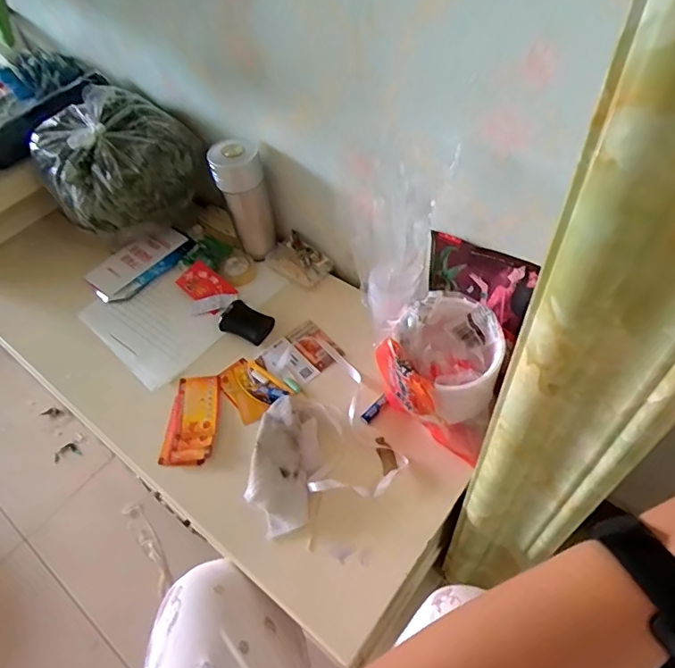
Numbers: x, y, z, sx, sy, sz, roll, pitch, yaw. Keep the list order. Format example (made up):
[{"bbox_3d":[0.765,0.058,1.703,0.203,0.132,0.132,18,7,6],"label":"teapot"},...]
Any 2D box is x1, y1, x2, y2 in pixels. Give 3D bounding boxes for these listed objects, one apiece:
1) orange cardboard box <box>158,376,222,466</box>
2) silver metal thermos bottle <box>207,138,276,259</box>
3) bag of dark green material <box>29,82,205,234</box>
[{"bbox_3d":[-0.186,0.108,0.663,0.063,0.009,0.127,2,53,7],"label":"orange cardboard box"},{"bbox_3d":[-0.139,-0.198,0.774,0.064,0.177,0.060,-37,58,-21],"label":"silver metal thermos bottle"},{"bbox_3d":[-0.329,-0.244,0.816,0.216,0.215,0.179,-34,57,-19],"label":"bag of dark green material"}]

